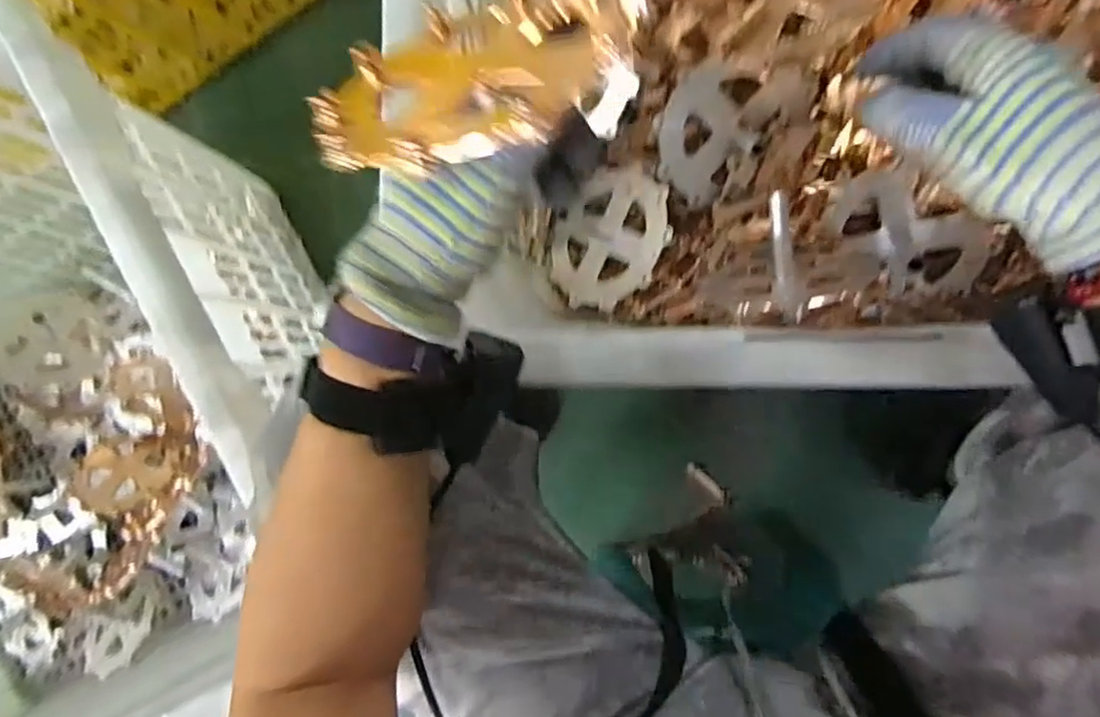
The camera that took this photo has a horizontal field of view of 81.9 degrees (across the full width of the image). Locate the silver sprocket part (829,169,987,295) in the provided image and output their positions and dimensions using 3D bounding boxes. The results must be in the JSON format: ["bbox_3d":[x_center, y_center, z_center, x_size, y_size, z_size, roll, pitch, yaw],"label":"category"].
[{"bbox_3d":[0.288,-0.098,0.517,0.128,0.011,0.075,30,119,-3],"label":"silver sprocket part"}]

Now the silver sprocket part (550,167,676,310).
[{"bbox_3d":[0.057,-0.113,0.605,0.121,0.016,0.131,36,105,37],"label":"silver sprocket part"}]

